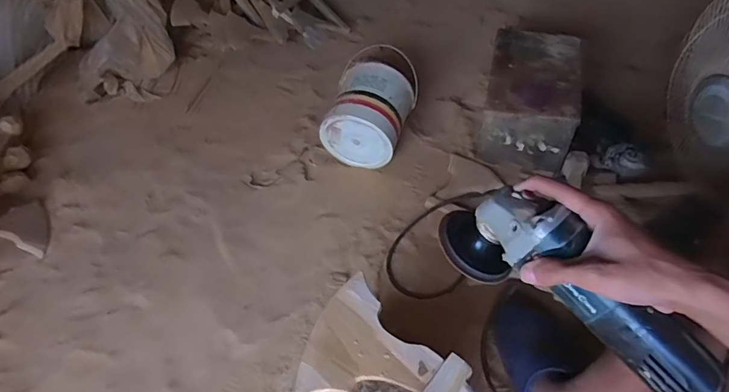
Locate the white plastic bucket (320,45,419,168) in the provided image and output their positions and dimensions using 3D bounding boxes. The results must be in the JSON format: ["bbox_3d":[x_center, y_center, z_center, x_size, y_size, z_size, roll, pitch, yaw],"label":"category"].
[{"bbox_3d":[0.008,-0.196,1.101,0.187,0.186,0.182,14,52,13],"label":"white plastic bucket"}]

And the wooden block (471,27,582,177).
[{"bbox_3d":[0.396,-0.231,1.104,0.198,0.192,0.301,10,56,11],"label":"wooden block"}]

